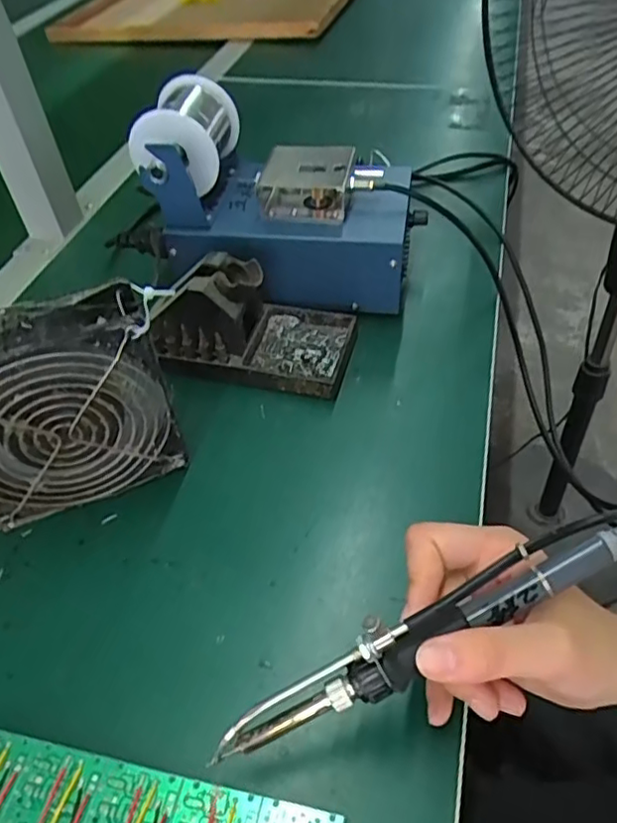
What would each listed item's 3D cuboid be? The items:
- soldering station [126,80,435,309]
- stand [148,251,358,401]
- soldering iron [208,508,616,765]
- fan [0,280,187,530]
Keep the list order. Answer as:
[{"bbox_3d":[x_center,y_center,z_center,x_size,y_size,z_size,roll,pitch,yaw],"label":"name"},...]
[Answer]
[{"bbox_3d":[-0.020,-0.160,0.478,0.201,0.131,0.118,6,49,8],"label":"soldering station"},{"bbox_3d":[-0.038,-0.067,0.435,0.134,0.069,0.076,9,49,11],"label":"stand"},{"bbox_3d":[0.060,0.086,0.248,0.213,0.036,0.023,-27,51,-1],"label":"soldering iron"},{"bbox_3d":[-0.139,0.000,0.345,0.121,0.122,0.043,-18,50,-13],"label":"fan"}]

